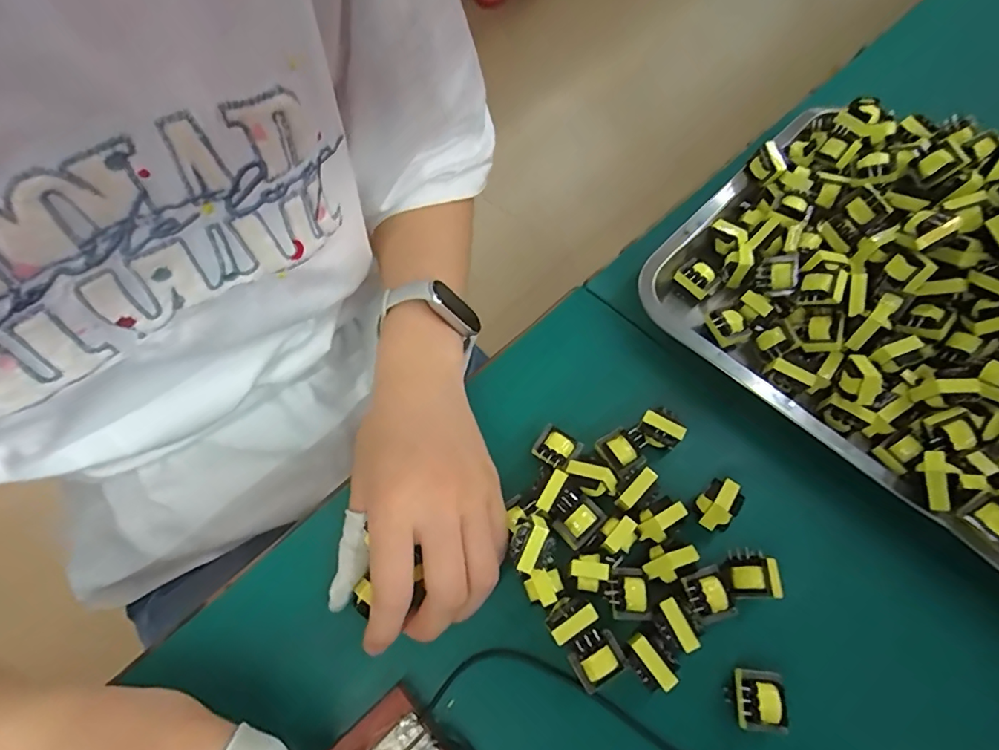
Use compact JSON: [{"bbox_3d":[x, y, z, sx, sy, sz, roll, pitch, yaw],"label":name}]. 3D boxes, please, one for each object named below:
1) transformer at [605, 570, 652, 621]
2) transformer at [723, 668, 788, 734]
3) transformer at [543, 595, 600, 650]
[{"bbox_3d":[0.066,0.114,0.263,0.021,0.011,0.025,-5,64,0],"label":"transformer"},{"bbox_3d":[0.124,0.156,0.243,0.022,0.018,0.025,2,64,3],"label":"transformer"},{"bbox_3d":[0.036,0.125,0.261,0.024,0.015,0.017,-31,67,-13],"label":"transformer"}]

